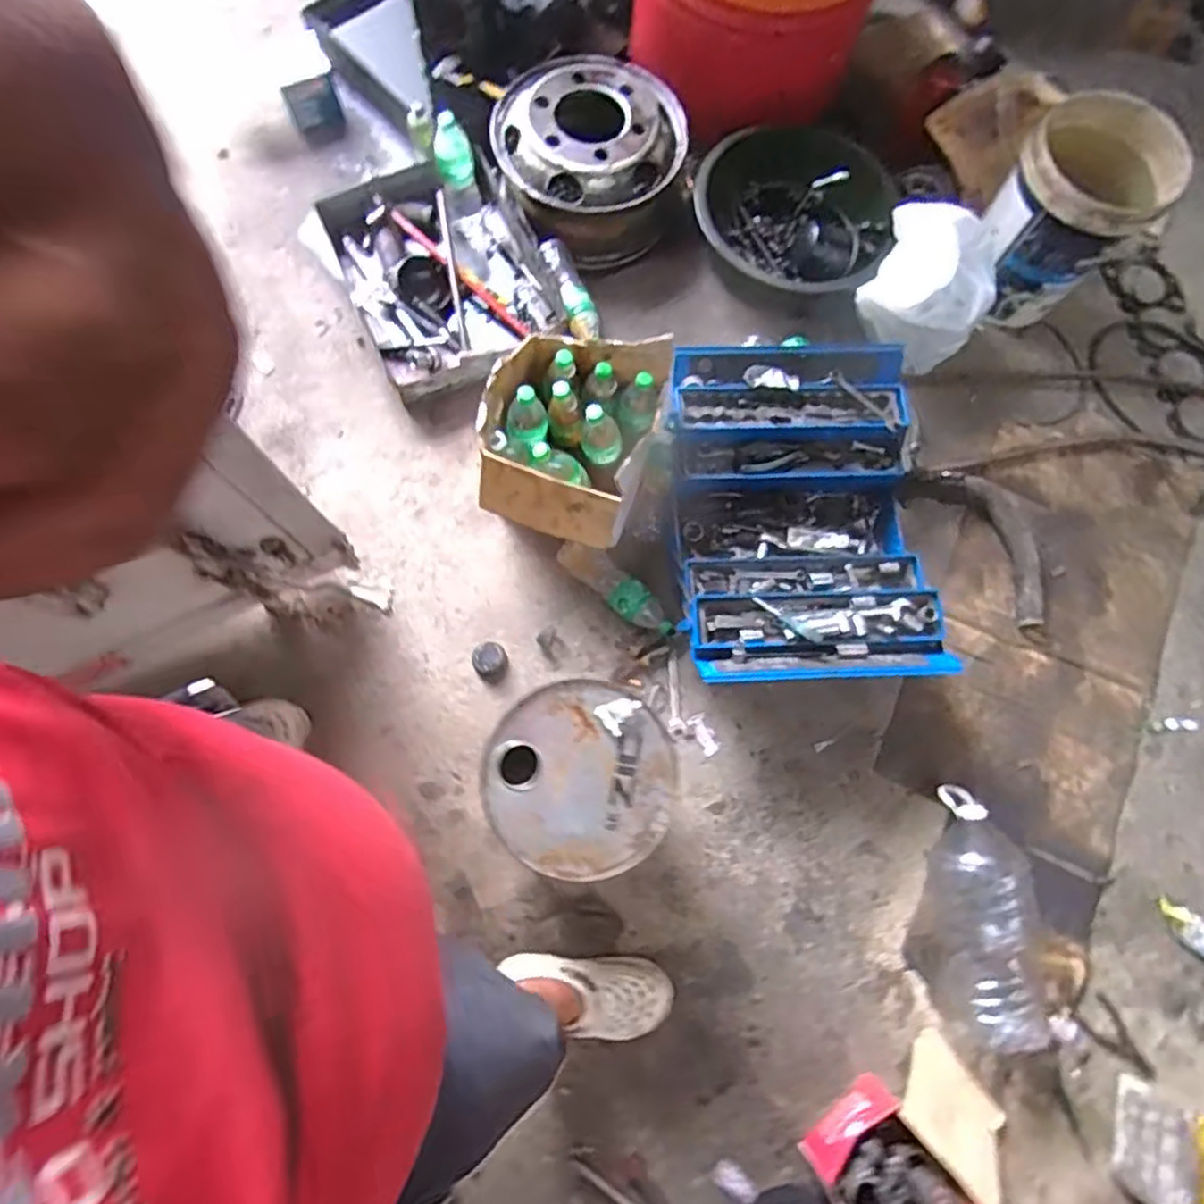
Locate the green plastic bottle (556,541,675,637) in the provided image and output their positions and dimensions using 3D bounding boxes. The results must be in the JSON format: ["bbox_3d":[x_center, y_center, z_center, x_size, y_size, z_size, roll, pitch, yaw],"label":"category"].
[{"bbox_3d":[0.032,-0.026,1.417,0.281,0.083,0.076,37,74,-3],"label":"green plastic bottle"}]

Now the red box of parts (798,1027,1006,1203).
[{"bbox_3d":[0.514,0.895,1.144,0.326,0.150,0.210,-35,78,-12],"label":"red box of parts"}]

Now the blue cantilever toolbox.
[{"bbox_3d":[0.385,-0.174,1.432,0.479,0.191,0.703,0,73,-5],"label":"blue cantilever toolbox"}]

